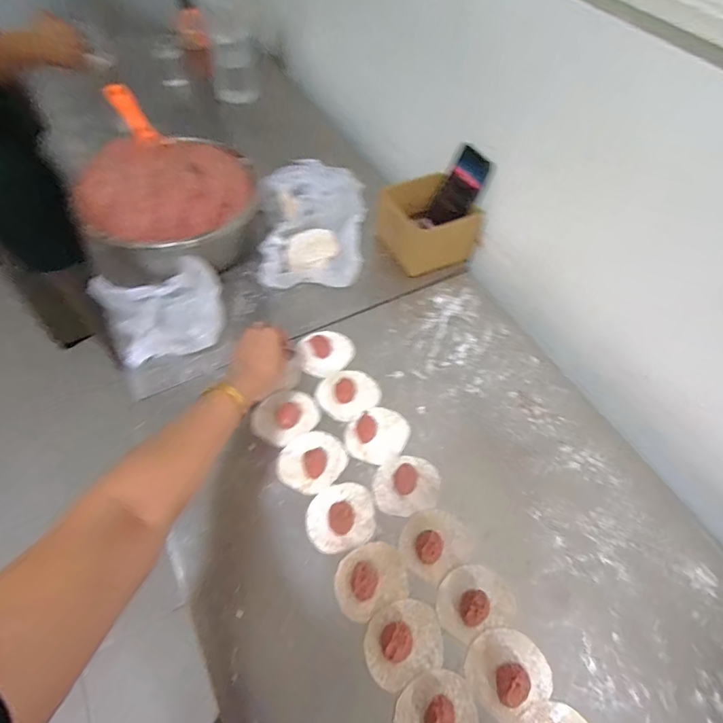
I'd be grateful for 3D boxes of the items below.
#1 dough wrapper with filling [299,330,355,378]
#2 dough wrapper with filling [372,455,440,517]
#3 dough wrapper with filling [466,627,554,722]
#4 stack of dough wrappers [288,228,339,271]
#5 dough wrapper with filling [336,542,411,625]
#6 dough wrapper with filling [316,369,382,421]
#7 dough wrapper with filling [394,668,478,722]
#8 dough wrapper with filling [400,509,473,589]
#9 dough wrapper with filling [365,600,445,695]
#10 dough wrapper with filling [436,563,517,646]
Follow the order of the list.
[{"bbox_3d":[-0.054,-0.015,0.678,0.080,0.015,0.074,1,57,-2],"label":"dough wrapper with filling"},{"bbox_3d":[0.060,0.160,0.568,0.089,0.013,0.074,-18,59,-14],"label":"dough wrapper with filling"},{"bbox_3d":[0.157,0.327,0.457,0.083,0.021,0.076,1,57,-2],"label":"dough wrapper with filling"},{"bbox_3d":[-0.083,-0.194,0.745,0.088,0.044,0.065,-3,57,-5],"label":"stack of dough wrappers"},{"bbox_3d":[0.011,0.249,0.502,0.087,0.017,0.071,-24,61,-17],"label":"dough wrapper with filling"},{"bbox_3d":[-0.018,0.047,0.635,0.090,0.010,0.072,-16,59,-13],"label":"dough wrapper with filling"},{"bbox_3d":[0.076,0.359,0.430,0.085,0.024,0.076,-22,60,-16],"label":"dough wrapper with filling"},{"bbox_3d":[0.092,0.218,0.525,0.084,0.022,0.074,-30,63,-21],"label":"dough wrapper with filling"},{"bbox_3d":[0.047,0.302,0.469,0.086,0.018,0.073,-21,60,-16],"label":"dough wrapper with filling"},{"bbox_3d":[0.130,0.271,0.493,0.088,0.021,0.071,-16,59,-13],"label":"dough wrapper with filling"}]

